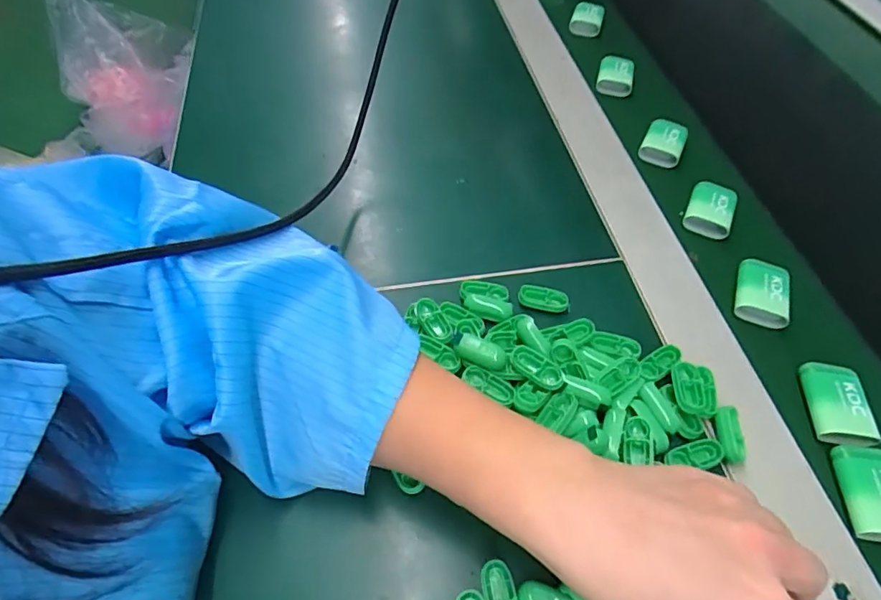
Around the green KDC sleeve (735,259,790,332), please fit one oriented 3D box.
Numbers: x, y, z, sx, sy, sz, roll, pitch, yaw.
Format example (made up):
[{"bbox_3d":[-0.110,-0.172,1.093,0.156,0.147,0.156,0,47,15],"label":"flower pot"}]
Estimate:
[{"bbox_3d":[0.235,-0.006,0.380,0.036,0.016,0.048,20,58,5],"label":"green KDC sleeve"}]

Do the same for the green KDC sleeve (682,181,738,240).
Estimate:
[{"bbox_3d":[0.224,-0.076,0.430,0.036,0.017,0.047,28,59,9],"label":"green KDC sleeve"}]

